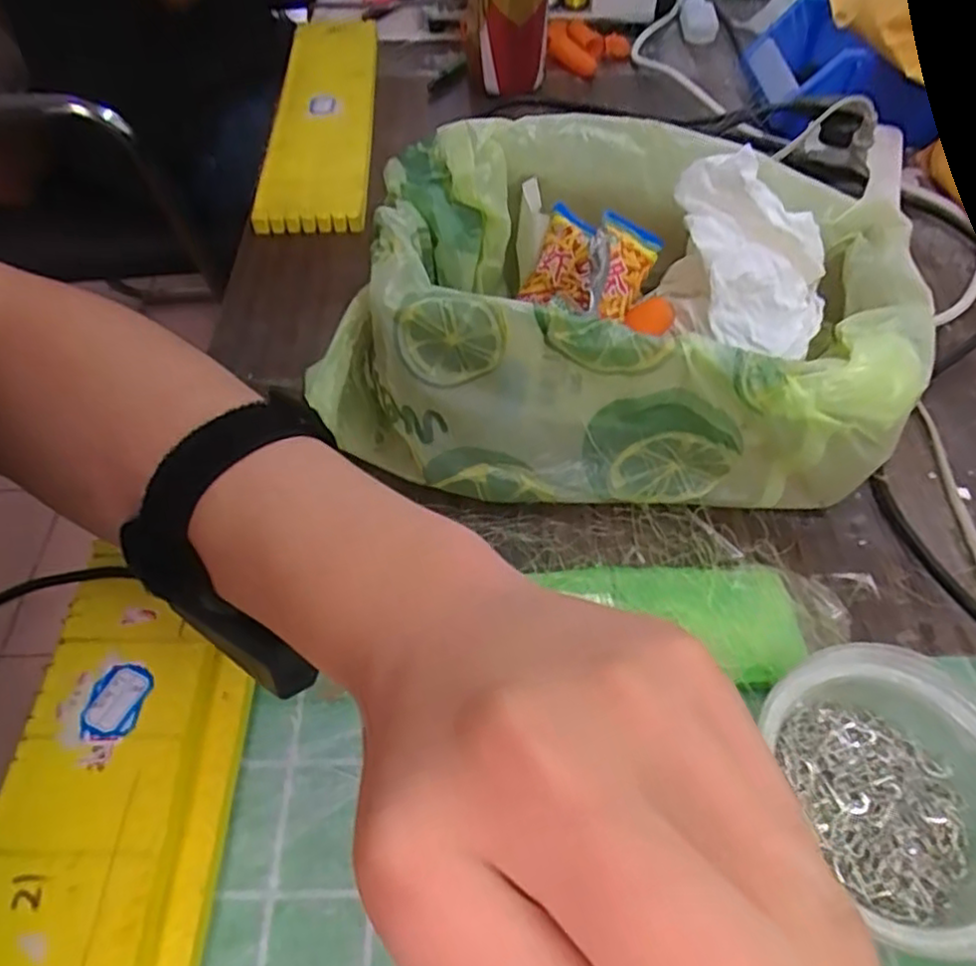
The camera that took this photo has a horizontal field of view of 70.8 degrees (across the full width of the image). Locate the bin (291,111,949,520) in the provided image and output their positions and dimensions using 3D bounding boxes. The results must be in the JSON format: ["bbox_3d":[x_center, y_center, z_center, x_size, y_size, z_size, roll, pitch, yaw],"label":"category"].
[{"bbox_3d":[0.068,-0.085,0.354,0.268,0.112,0.164,2,54,1],"label":"bin"}]

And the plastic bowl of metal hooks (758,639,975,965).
[{"bbox_3d":[0.152,0.120,0.258,0.091,0.052,0.102,-11,54,-8],"label":"plastic bowl of metal hooks"}]

